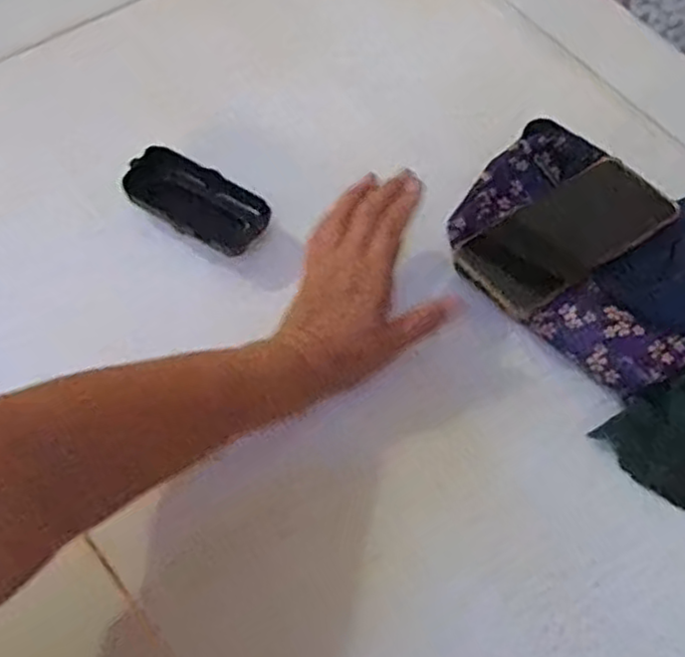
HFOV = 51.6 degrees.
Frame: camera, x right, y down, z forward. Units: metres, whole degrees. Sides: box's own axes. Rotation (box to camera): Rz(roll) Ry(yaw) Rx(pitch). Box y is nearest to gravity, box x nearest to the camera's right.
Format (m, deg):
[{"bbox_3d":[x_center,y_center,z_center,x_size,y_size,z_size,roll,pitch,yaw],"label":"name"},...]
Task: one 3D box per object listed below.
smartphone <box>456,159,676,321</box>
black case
[{"bbox_3d":[0.173,-0.074,0.544,0.174,0.016,0.077,-30,70,-19],"label":"smartphone"},{"bbox_3d":[-0.109,-0.096,0.533,0.105,0.020,0.048,28,64,9],"label":"black case"}]

